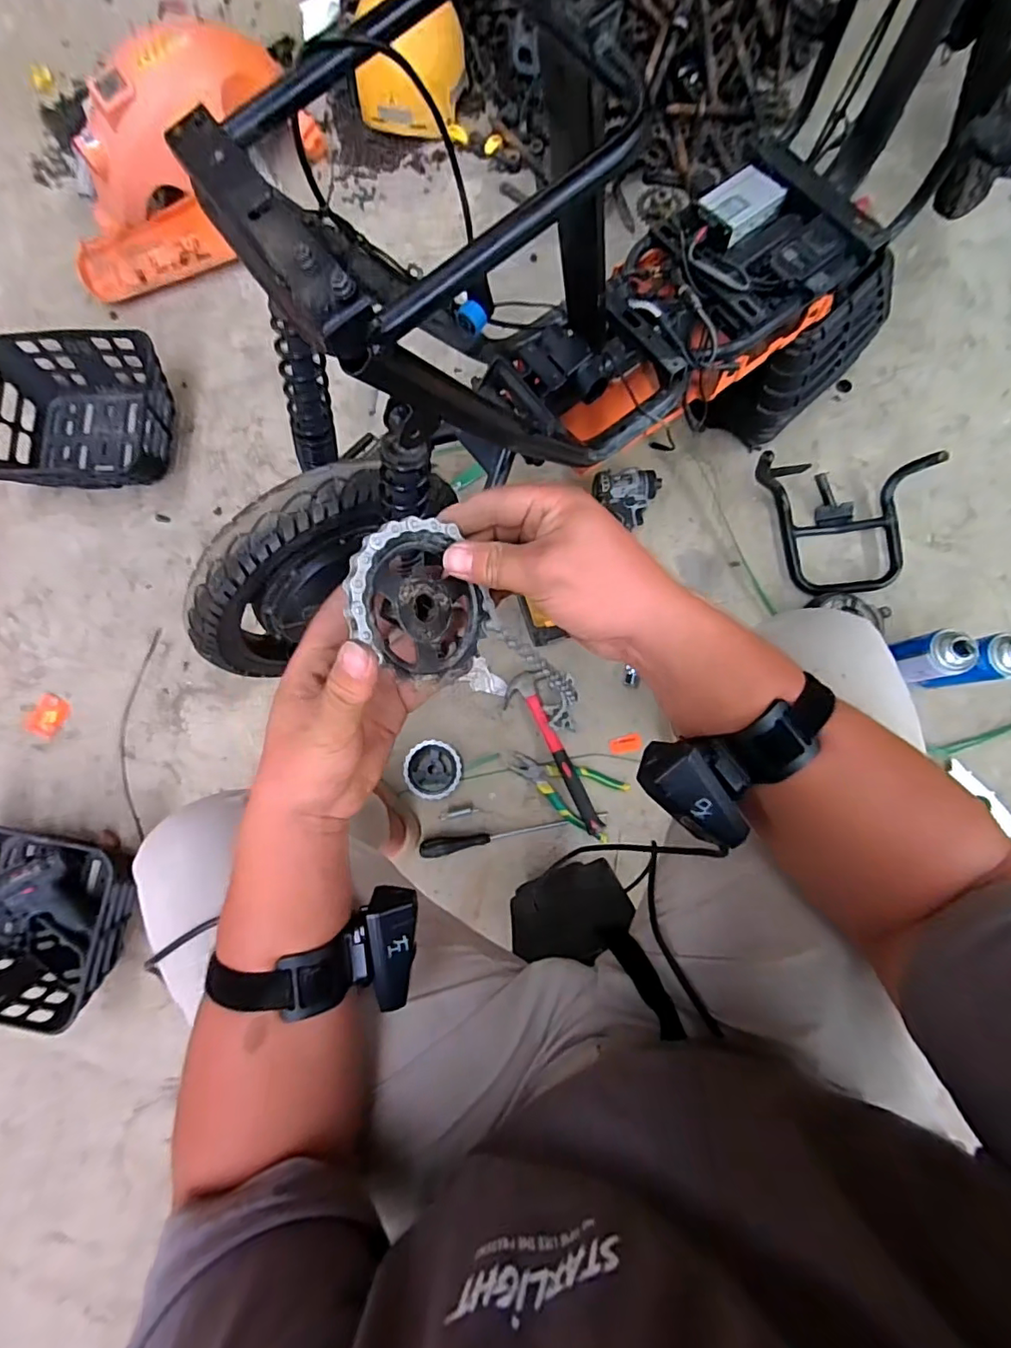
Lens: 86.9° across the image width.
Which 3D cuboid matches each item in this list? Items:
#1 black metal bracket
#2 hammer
[{"bbox_3d":[0.524,-0.231,0.838,0.272,0.134,0.200,-7,83,2],"label":"black metal bracket"},{"bbox_3d":[0.079,0.126,0.864,0.086,0.044,0.278,-22,83,0],"label":"hammer"}]

